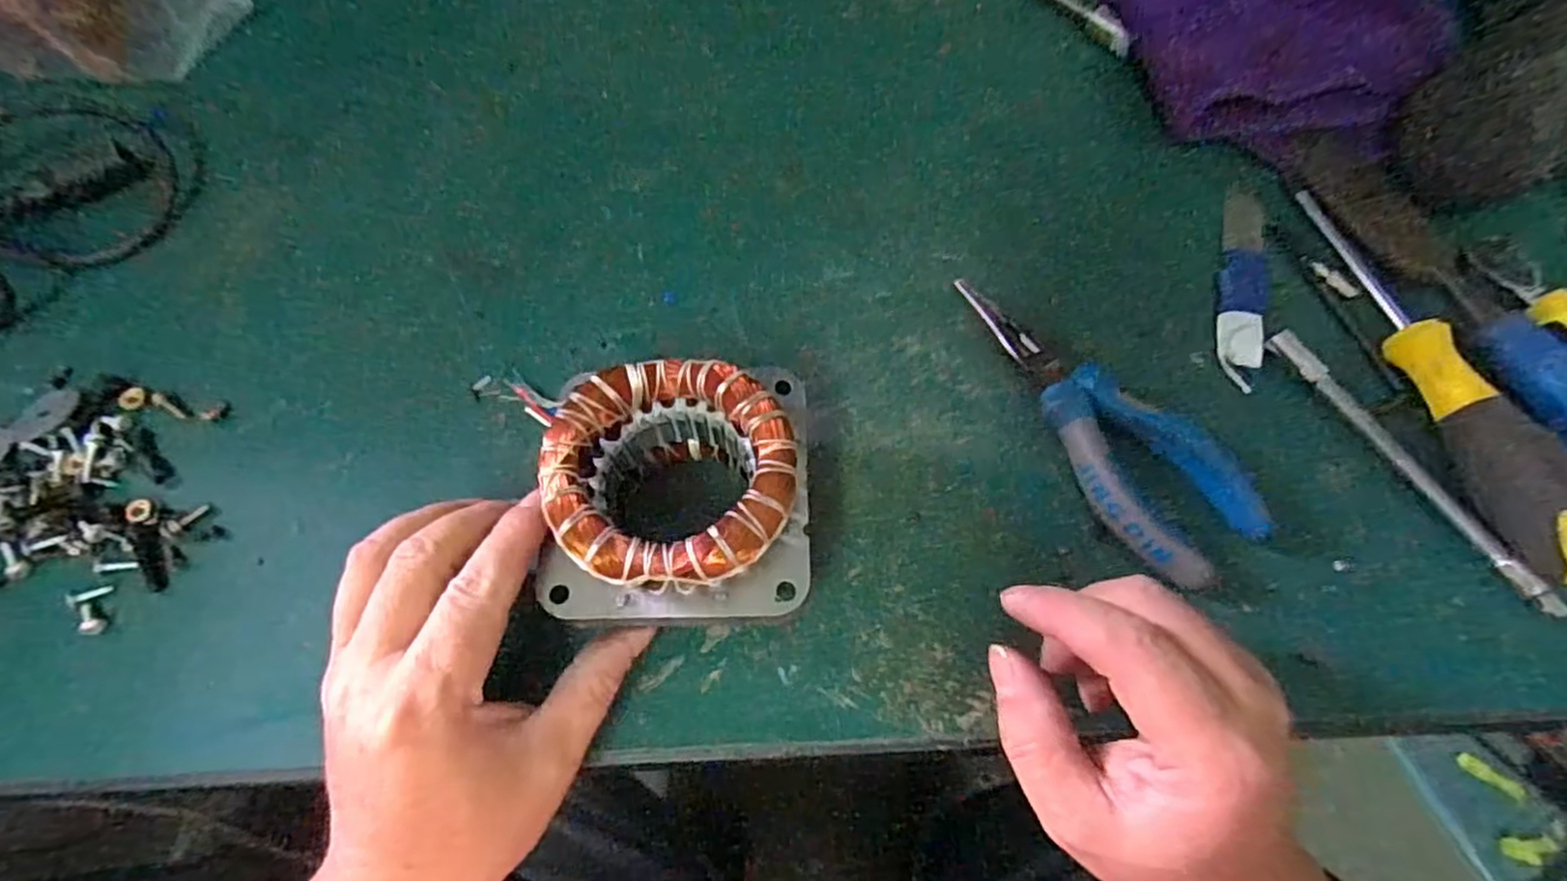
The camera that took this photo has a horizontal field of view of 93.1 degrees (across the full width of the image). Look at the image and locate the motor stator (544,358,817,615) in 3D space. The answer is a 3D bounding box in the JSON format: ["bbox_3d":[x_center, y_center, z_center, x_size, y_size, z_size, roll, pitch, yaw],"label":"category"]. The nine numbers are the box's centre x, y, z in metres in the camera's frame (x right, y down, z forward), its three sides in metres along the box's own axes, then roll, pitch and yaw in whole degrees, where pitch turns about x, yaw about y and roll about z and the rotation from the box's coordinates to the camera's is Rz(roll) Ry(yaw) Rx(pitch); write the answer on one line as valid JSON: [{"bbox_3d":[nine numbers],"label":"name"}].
[{"bbox_3d":[-0.036,0.021,0.264,0.087,0.068,0.085,-2,66,2],"label":"motor stator"}]

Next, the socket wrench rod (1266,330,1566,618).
[{"bbox_3d":[0.253,0.008,0.300,0.011,0.006,0.139,-27,67,-10],"label":"socket wrench rod"}]

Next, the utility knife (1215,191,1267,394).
[{"bbox_3d":[0.213,-0.071,0.344,0.021,0.007,0.107,15,67,9],"label":"utility knife"}]

